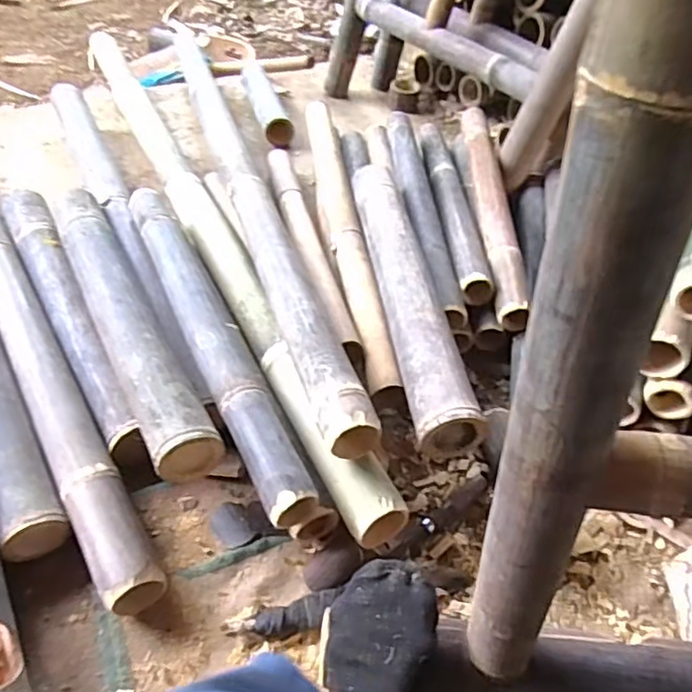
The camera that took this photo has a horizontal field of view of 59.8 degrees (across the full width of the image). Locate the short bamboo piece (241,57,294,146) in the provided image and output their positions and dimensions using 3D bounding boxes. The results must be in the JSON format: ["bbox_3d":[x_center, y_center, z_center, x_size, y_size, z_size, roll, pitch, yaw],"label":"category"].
[{"bbox_3d":[-0.196,-0.615,1.513,0.080,0.062,0.322,-10,50,-15],"label":"short bamboo piece"}]

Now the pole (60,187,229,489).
[{"bbox_3d":[-0.324,-0.055,0.872,0.083,0.087,0.591,-20,53,-22],"label":"pole"}]

